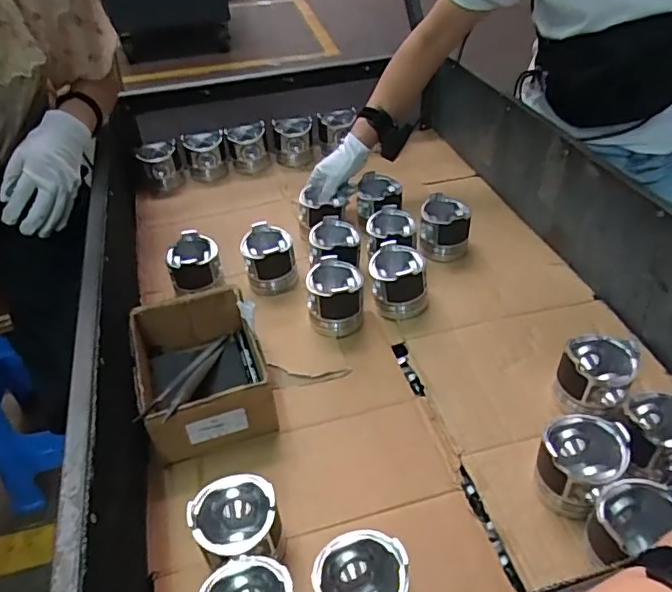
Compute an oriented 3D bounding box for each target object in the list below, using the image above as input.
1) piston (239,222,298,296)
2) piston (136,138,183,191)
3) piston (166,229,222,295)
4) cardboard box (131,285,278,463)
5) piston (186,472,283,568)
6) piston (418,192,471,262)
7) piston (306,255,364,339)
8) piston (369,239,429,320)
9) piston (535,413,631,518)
[{"bbox_3d":[-0.107,-0.058,0.891,0.080,0.084,0.078,-14,41,-11],"label":"piston"},{"bbox_3d":[-0.362,-0.271,1.151,0.083,0.084,0.072,-18,42,-16],"label":"piston"},{"bbox_3d":[-0.223,-0.045,0.889,0.079,0.082,0.080,-11,41,-8],"label":"piston"},{"bbox_3d":[-0.173,0.094,0.718,0.147,0.091,0.199,-16,42,-14],"label":"cardboard box"},{"bbox_3d":[-0.099,0.235,0.565,0.080,0.082,0.080,-13,41,-10],"label":"piston"},{"bbox_3d":[0.184,-0.110,0.951,0.081,0.089,0.082,5,41,11],"label":"piston"},{"bbox_3d":[0.000,0.006,0.824,0.080,0.091,0.085,1,40,6],"label":"piston"},{"bbox_3d":[0.095,-0.022,0.845,0.085,0.086,0.081,-5,40,-1],"label":"piston"},{"bbox_3d":[0.261,0.184,0.604,0.079,0.091,0.081,-2,40,2],"label":"piston"}]

